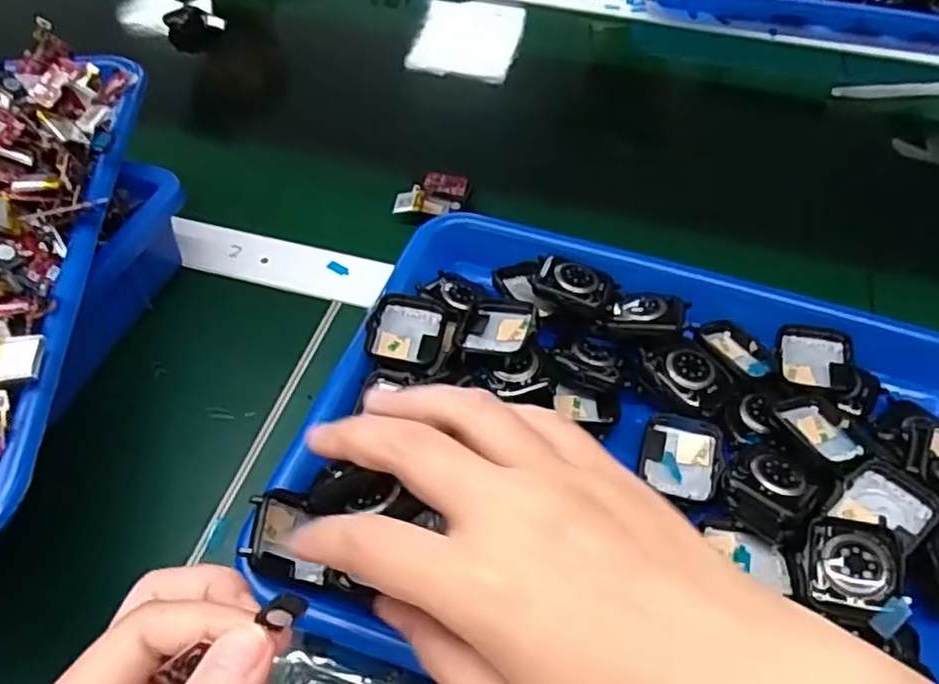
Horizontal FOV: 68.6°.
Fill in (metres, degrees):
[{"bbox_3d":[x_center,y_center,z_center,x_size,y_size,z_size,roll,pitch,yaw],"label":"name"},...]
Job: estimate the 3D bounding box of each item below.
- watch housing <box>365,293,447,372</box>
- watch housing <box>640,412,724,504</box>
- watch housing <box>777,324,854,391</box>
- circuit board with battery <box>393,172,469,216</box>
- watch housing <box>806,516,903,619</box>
[{"bbox_3d":[-0.032,-0.006,0.350,0.038,0.009,0.042,9,50,6],"label":"watch housing"},{"bbox_3d":[0.101,0.054,0.328,0.036,0.008,0.041,13,51,9],"label":"watch housing"},{"bbox_3d":[0.180,0.010,0.359,0.037,0.015,0.038,11,50,7],"label":"watch housing"},{"bbox_3d":[-0.026,-0.102,0.480,0.043,0.015,0.041,9,50,6],"label":"circuit board with battery"},{"bbox_3d":[0.156,0.090,0.279,0.034,0.007,0.041,6,55,22],"label":"watch housing"}]

